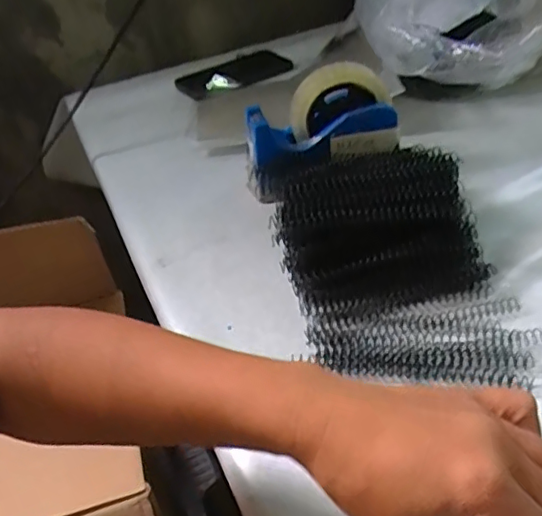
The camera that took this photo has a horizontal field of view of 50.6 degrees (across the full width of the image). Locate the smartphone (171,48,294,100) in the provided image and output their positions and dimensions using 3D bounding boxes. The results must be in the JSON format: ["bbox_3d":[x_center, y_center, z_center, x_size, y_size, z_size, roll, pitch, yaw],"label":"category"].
[{"bbox_3d":[-0.054,-0.283,0.863,0.174,0.015,0.084,-28,43,-22],"label":"smartphone"}]

